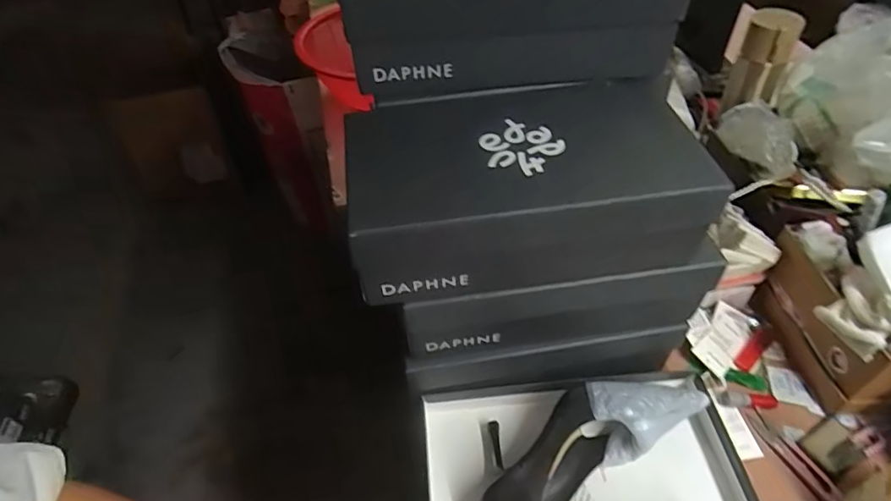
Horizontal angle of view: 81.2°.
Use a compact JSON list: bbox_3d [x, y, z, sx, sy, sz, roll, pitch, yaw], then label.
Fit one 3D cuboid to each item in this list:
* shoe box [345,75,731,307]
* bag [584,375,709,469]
[{"bbox_3d":[0.066,-0.061,0.481,0.295,0.091,0.168,-8,48,-3],"label":"shoe box"},{"bbox_3d":[0.204,0.169,0.527,0.117,0.070,0.060,-7,48,-3],"label":"bag"}]

